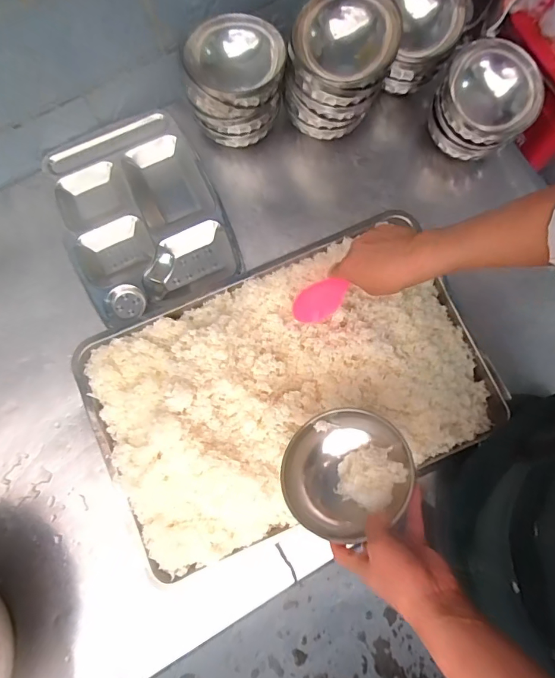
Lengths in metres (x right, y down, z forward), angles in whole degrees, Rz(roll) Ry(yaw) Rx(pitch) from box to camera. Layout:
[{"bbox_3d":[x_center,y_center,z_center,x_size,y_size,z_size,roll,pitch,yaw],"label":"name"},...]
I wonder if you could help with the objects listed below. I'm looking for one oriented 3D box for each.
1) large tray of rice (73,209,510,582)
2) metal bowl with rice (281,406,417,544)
[{"bbox_3d":[0.015,0.065,0.624,0.570,0.064,0.385,-24,79,-5],"label":"large tray of rice"},{"bbox_3d":[0.081,0.163,0.501,0.142,0.061,0.156,-6,55,9],"label":"metal bowl with rice"}]

